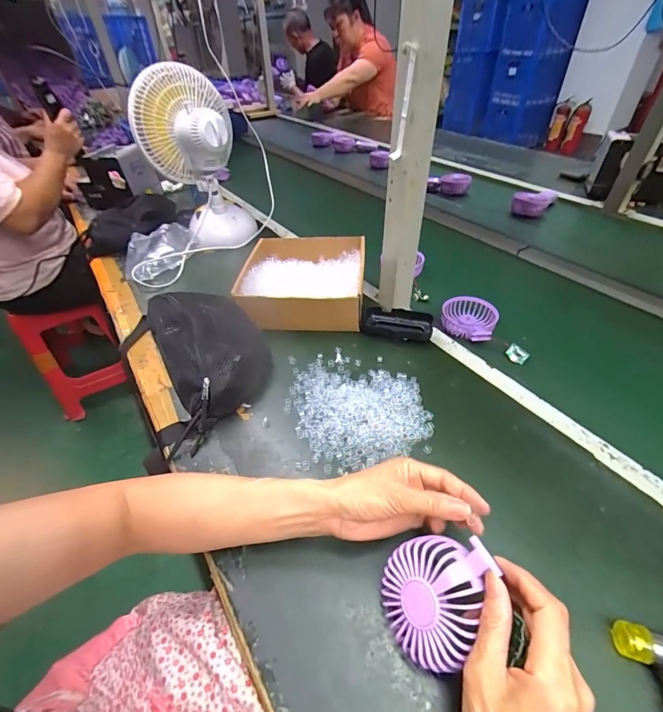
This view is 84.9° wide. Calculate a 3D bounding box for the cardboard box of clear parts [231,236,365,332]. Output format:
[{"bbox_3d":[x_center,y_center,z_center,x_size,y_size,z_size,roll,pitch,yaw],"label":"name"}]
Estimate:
[{"bbox_3d":[-0.046,-0.132,0.639,0.193,0.075,0.192,1,43,5],"label":"cardboard box of clear parts"}]

